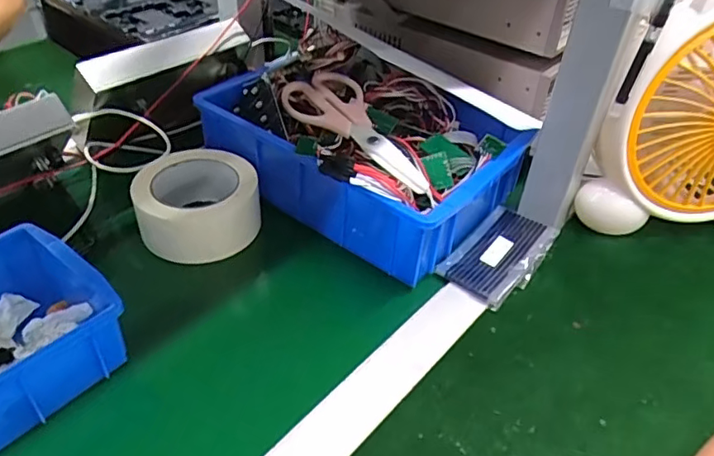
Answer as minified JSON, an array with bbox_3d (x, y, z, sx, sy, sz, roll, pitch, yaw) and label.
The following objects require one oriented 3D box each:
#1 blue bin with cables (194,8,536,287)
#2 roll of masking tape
[{"bbox_3d":[0.000,-0.083,0.557,0.280,0.106,0.180,34,48,30],"label":"blue bin with cables"},{"bbox_3d":[-0.150,-0.023,0.532,0.108,0.057,0.108,3,40,-2],"label":"roll of masking tape"}]

